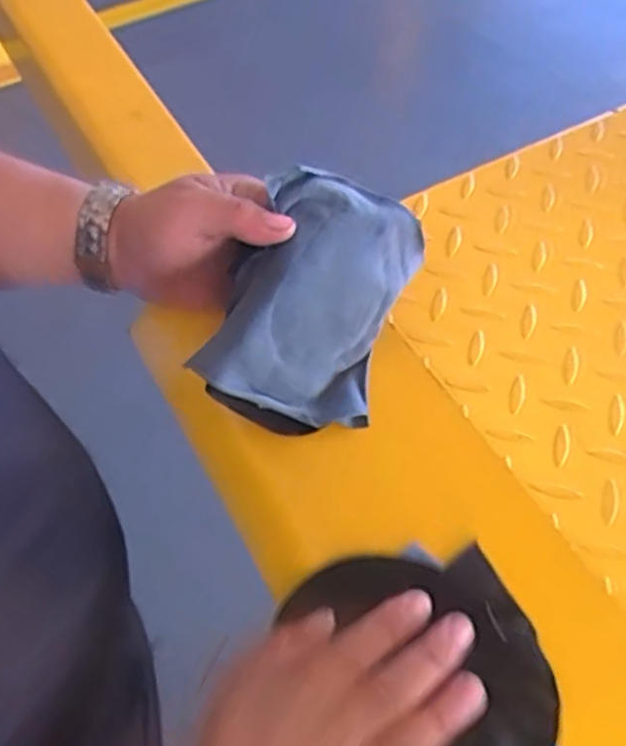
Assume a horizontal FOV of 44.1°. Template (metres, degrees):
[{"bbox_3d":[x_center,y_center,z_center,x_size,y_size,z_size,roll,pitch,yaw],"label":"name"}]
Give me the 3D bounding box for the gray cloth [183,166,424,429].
[{"bbox_3d":[0.000,-0.042,0.443,0.098,0.046,0.137,24,89,-27],"label":"gray cloth"}]

